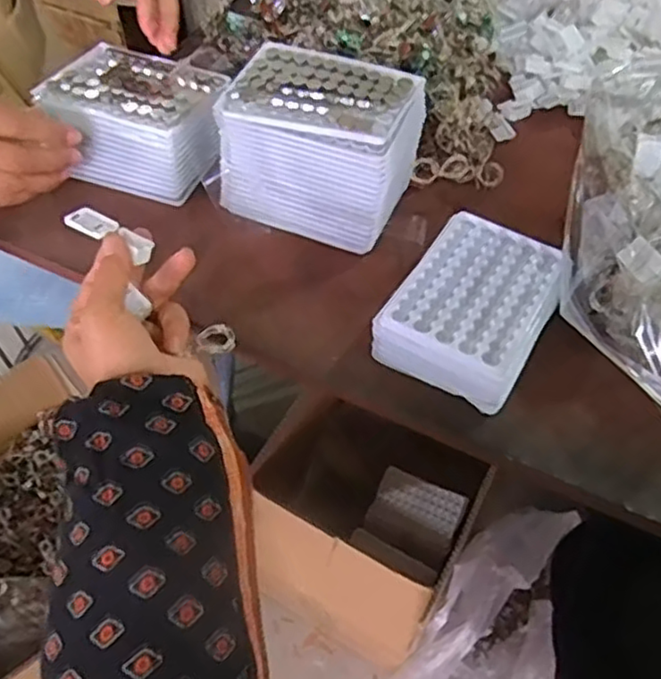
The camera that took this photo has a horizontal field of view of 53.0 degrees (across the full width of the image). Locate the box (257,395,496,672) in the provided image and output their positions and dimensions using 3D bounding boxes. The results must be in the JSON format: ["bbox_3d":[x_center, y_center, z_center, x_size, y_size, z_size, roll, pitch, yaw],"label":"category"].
[{"bbox_3d":[0.057,0.253,0.901,0.231,0.177,0.237,27,56,20],"label":"box"}]

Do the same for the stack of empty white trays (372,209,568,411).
[{"bbox_3d":[0.101,-0.024,0.457,0.095,0.034,0.127,27,58,19],"label":"stack of empty white trays"}]

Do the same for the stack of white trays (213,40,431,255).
[{"bbox_3d":[-0.005,-0.151,0.509,0.134,0.097,0.098,19,55,14],"label":"stack of white trays"}]

